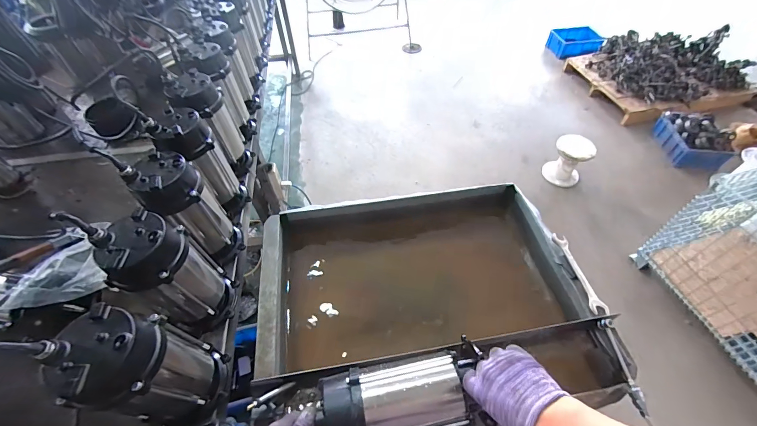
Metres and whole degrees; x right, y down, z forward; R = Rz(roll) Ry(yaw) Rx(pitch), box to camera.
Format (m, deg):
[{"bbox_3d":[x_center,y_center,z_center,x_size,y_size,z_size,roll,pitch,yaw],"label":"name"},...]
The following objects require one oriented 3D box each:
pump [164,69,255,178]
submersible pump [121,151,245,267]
[{"bbox_3d":[-0.451,-0.229,0.909,0.123,0.284,0.120,-29,58,-20],"label":"pump"},{"bbox_3d":[-0.414,0.001,0.728,0.115,0.279,0.107,0,53,1],"label":"submersible pump"}]

